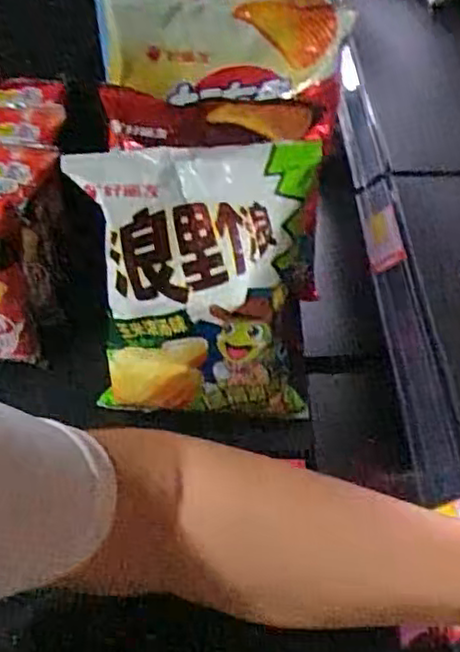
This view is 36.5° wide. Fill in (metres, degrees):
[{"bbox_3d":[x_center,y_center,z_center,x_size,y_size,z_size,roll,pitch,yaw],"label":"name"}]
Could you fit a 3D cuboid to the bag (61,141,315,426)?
[{"bbox_3d":[-0.025,-0.024,0.525,0.168,0.192,0.087,1,44,1],"label":"bag"}]

